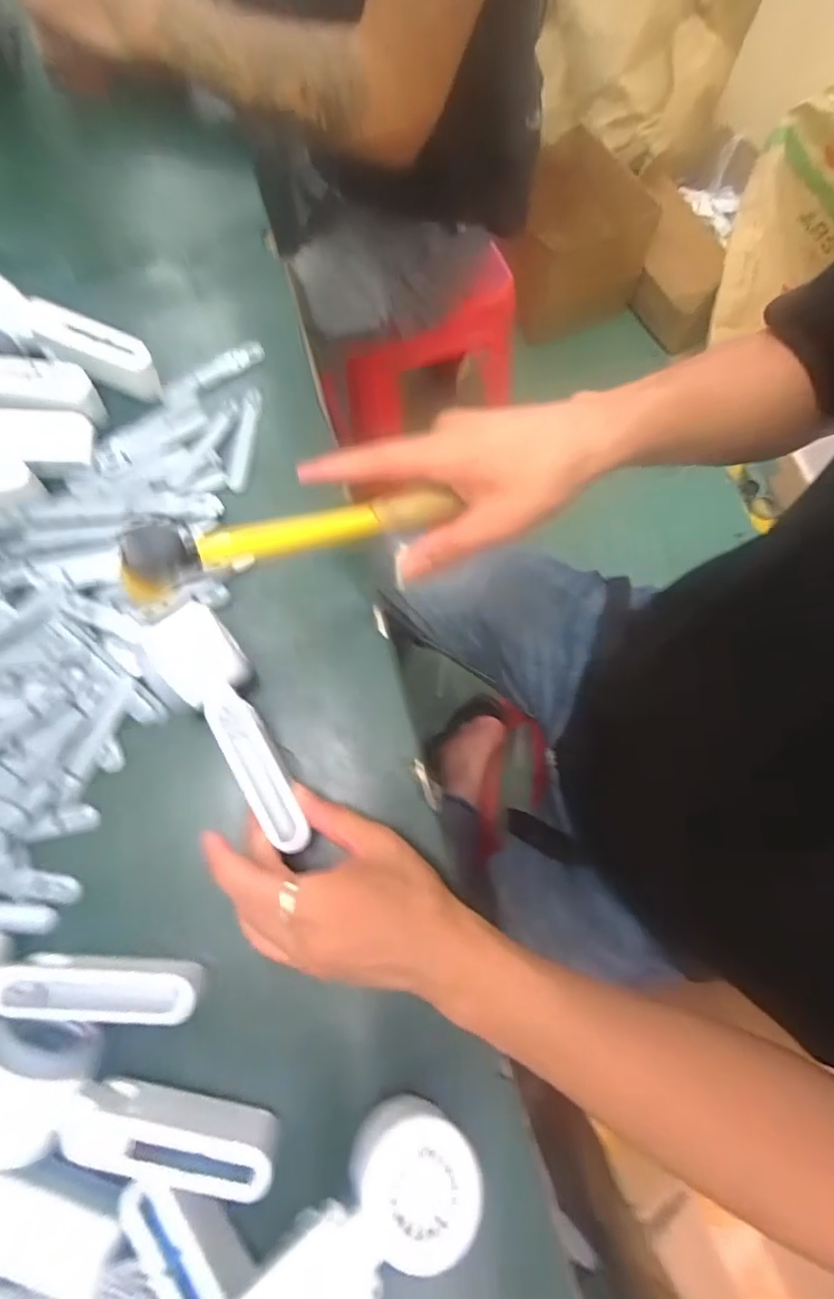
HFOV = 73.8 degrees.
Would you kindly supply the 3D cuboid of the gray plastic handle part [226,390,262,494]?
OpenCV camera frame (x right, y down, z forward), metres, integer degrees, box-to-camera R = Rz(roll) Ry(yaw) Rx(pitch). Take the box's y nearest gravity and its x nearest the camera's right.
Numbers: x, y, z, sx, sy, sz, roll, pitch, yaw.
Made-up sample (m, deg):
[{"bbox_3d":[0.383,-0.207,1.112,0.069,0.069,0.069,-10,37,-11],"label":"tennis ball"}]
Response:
[{"bbox_3d":[-0.139,-0.173,0.456,0.015,0.012,0.099,7,73,0],"label":"gray plastic handle part"}]

